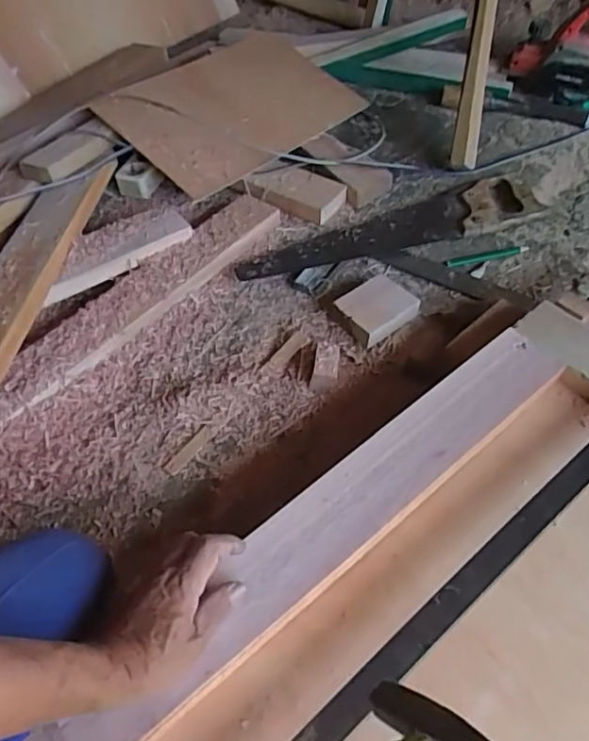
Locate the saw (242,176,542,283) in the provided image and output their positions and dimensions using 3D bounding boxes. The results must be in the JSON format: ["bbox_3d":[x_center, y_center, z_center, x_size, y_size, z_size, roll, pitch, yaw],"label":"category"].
[{"bbox_3d":[0.159,-0.216,0.936,0.506,0.029,0.105,-19,51,-14],"label":"saw"}]

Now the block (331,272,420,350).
[{"bbox_3d":[0.111,-0.085,0.822,0.095,0.034,0.080,-30,54,-21],"label":"block"}]

